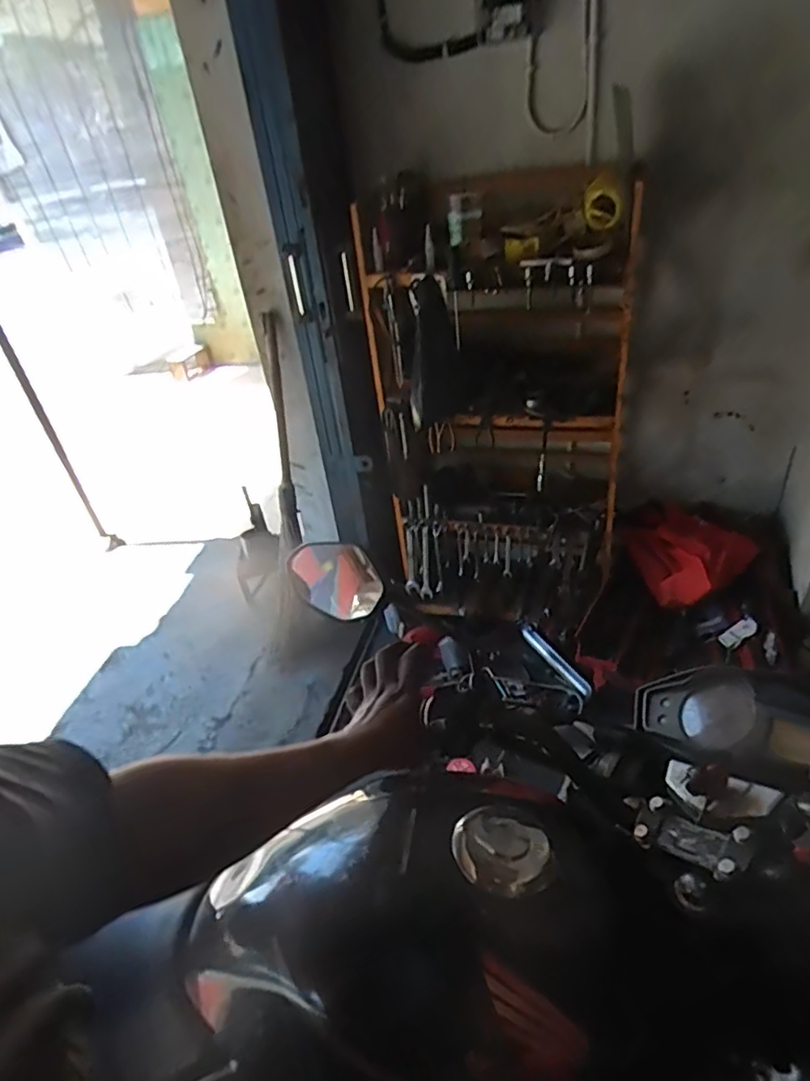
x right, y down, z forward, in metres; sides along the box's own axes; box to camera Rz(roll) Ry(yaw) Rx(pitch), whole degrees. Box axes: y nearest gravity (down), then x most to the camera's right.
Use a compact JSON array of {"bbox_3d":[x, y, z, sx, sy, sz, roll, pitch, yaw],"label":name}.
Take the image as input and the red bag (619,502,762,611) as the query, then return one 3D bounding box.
[{"bbox_3d":[0.807,0.019,1.715,0.286,0.156,0.303,-19,36,-16],"label":"red bag"}]

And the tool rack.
[{"bbox_3d":[0.256,-0.339,1.699,0.681,1.116,0.437,8,37,21],"label":"tool rack"}]

